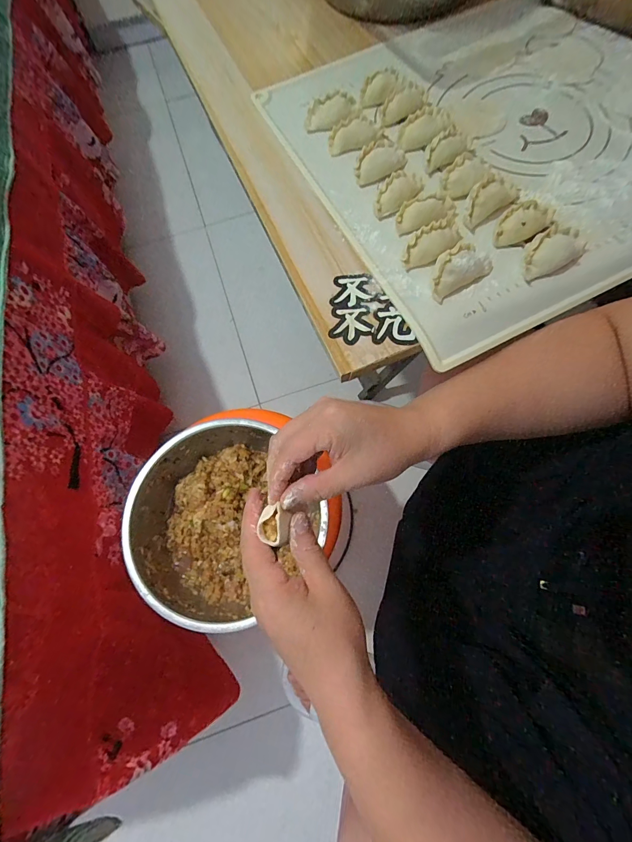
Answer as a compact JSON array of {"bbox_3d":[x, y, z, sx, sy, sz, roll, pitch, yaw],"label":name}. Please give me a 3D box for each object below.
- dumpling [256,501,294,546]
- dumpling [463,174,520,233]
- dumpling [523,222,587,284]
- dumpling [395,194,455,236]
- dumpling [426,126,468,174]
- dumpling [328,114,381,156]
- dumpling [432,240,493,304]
[{"bbox_3d":[-0.028,0.074,0.254,0.019,0.013,0.025,9,71,5],"label":"dumpling"},{"bbox_3d":[0.161,-0.206,0.328,0.065,0.019,0.026,-37,74,-11],"label":"dumpling"},{"bbox_3d":[0.202,-0.145,0.307,0.063,0.024,0.031,-22,72,-6],"label":"dumpling"},{"bbox_3d":[0.100,-0.192,0.330,0.054,0.021,0.017,-22,72,-6],"label":"dumpling"},{"bbox_3d":[0.127,-0.266,0.351,0.044,0.022,0.019,-38,74,-11],"label":"dumpling"},{"bbox_3d":[0.038,-0.297,0.370,0.052,0.018,0.026,-18,71,-5],"label":"dumpling"},{"bbox_3d":[0.121,-0.131,0.306,0.059,0.023,0.031,-32,73,-9],"label":"dumpling"}]

